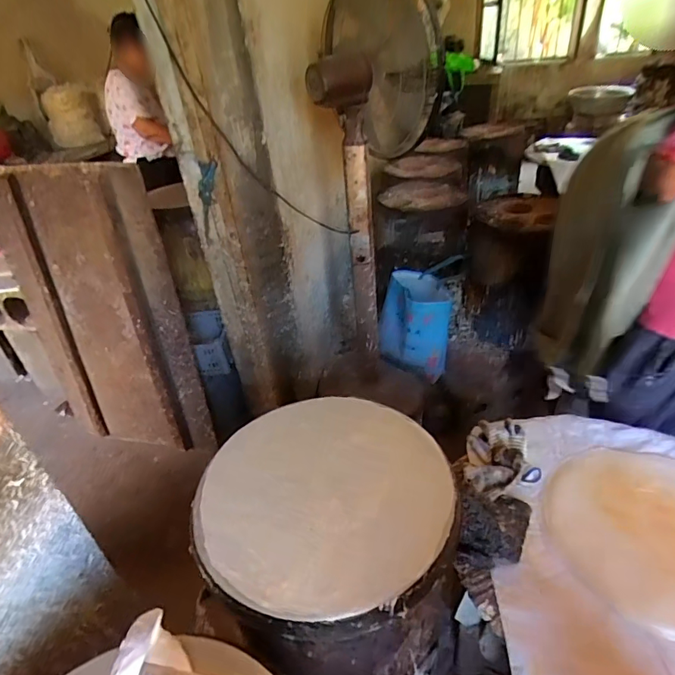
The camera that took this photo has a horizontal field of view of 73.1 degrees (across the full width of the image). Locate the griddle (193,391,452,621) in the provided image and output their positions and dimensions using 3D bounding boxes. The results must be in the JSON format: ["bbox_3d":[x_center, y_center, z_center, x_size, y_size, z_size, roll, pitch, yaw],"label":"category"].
[{"bbox_3d":[-0.021,0.221,0.684,0.361,0.020,0.367,-4,34,2],"label":"griddle"}]

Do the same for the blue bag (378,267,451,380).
[{"bbox_3d":[0.306,-0.051,1.778,0.256,0.328,0.258,4,35,14],"label":"blue bag"}]

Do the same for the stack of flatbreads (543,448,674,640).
[{"bbox_3d":[0.580,0.340,0.811,0.395,0.028,0.353,-30,41,-32],"label":"stack of flatbreads"}]

